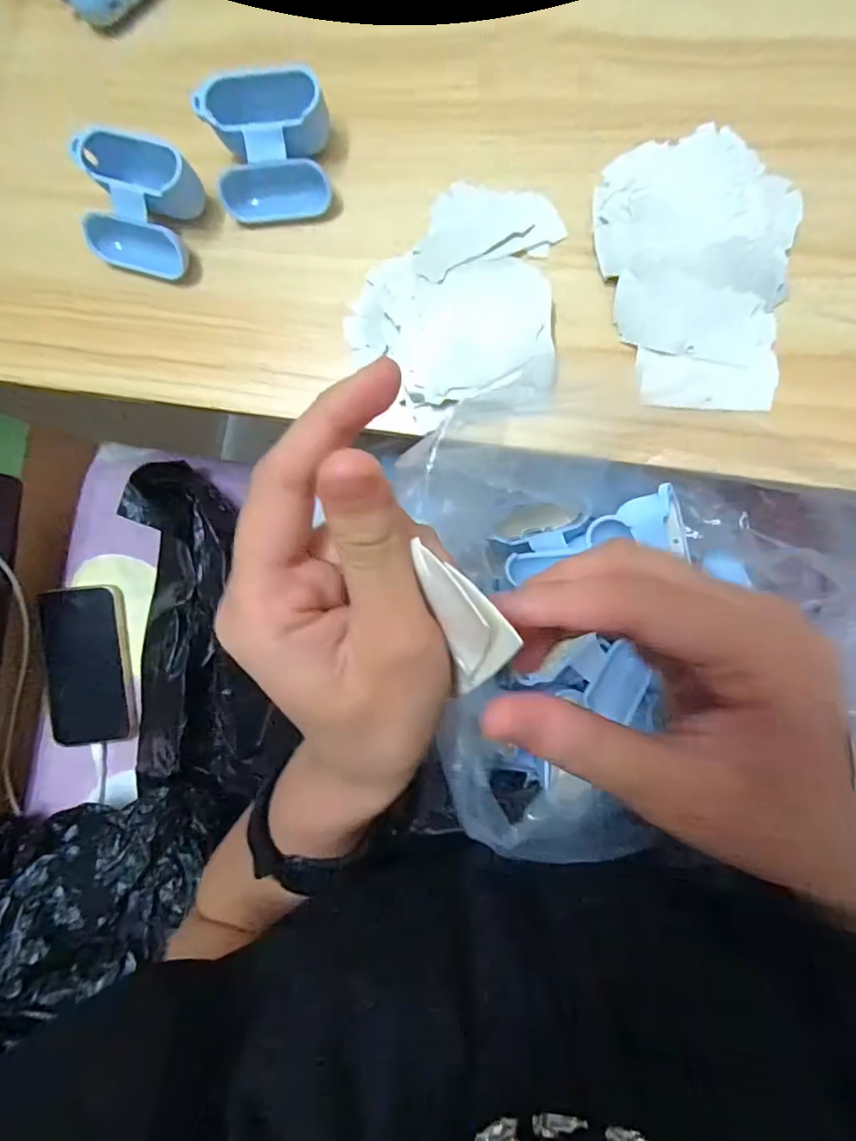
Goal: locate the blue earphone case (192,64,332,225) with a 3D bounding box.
[{"bbox_3d":[-0.089,-0.240,0.289,0.065,0.037,0.060,-2,89,6],"label":"blue earphone case"}]

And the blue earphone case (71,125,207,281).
[{"bbox_3d":[-0.169,-0.214,0.307,0.063,0.045,0.062,20,92,6],"label":"blue earphone case"}]

